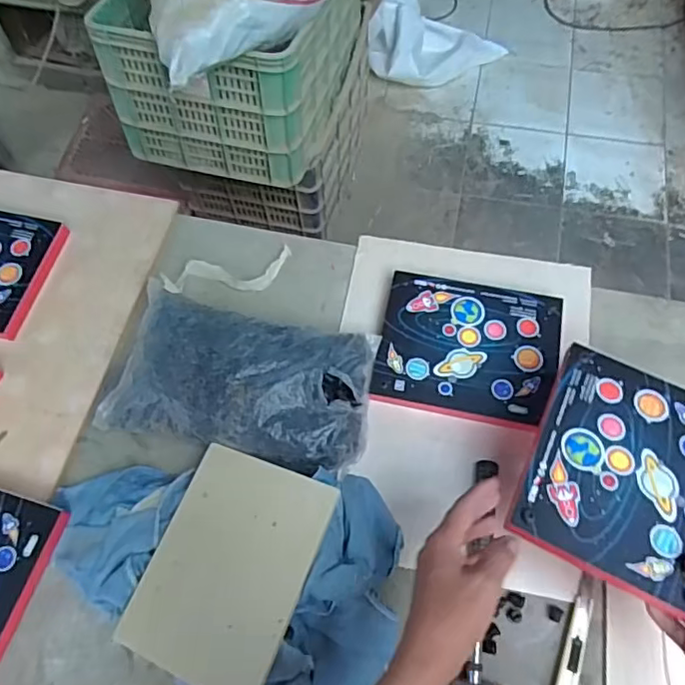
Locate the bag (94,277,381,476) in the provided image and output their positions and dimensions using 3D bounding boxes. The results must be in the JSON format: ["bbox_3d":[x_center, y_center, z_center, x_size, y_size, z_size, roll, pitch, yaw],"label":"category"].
[{"bbox_3d":[-0.111,0.019,0.641,0.297,0.050,0.208,10,68,5],"label":"bag"}]

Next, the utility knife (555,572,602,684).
[{"bbox_3d":[0.223,0.301,0.543,0.022,0.008,0.154,20,69,9],"label":"utility knife"}]

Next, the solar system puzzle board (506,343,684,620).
[{"bbox_3d":[0.262,0.114,0.514,0.167,0.029,0.204,25,70,11],"label":"solar system puzzle board"}]

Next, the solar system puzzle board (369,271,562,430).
[{"bbox_3d":[0.147,0.004,0.662,0.202,0.019,0.169,12,68,6],"label":"solar system puzzle board"}]

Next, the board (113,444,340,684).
[{"bbox_3d":[-0.112,0.215,0.548,0.156,0.011,0.202,14,66,22],"label":"board"}]

